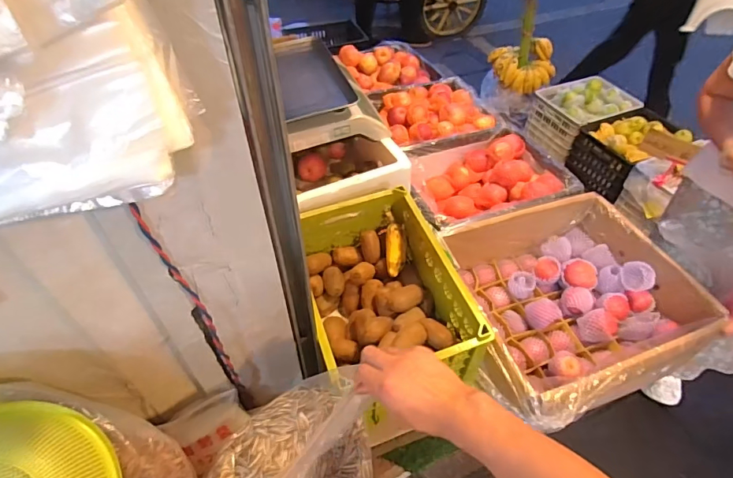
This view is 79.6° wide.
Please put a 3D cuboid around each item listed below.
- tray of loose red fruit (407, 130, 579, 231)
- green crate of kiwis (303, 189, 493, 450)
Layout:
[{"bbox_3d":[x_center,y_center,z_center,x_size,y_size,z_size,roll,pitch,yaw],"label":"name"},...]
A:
[{"bbox_3d":[0.343,-0.158,1.367,0.494,0.177,0.368,-16,50,-14],"label":"tray of loose red fruit"},{"bbox_3d":[0.027,0.111,0.914,0.278,0.199,0.424,-12,49,-11],"label":"green crate of kiwis"}]

